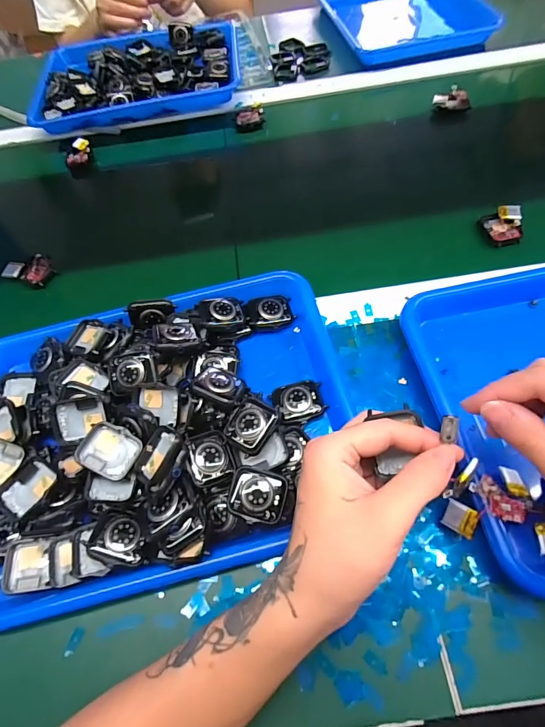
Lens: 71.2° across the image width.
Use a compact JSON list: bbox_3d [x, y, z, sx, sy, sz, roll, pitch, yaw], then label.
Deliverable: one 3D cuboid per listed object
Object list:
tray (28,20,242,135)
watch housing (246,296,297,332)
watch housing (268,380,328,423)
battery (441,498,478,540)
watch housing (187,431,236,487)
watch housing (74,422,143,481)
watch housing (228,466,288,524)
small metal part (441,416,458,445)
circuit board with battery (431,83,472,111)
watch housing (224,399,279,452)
[{"bbox_3d":[-0.213,-0.470,0.616,0.321,0.046,0.228,-9,62,2],"label":"tray"},{"bbox_3d":[-0.002,-0.052,0.380,0.045,0.015,0.035,-6,62,4],"label":"watch housing"},{"bbox_3d":[0.024,0.033,0.336,0.044,0.008,0.035,-16,62,-2],"label":"watch housing"},{"bbox_3d":[0.134,0.111,0.273,0.021,0.004,0.020,20,86,39],"label":"battery"},{"bbox_3d":[-0.050,0.075,0.305,0.032,0.012,0.041,-16,59,-9],"label":"watch housing"},{"bbox_3d":[-0.129,0.069,0.301,0.042,0.010,0.037,28,59,-4],"label":"watch housing"},{"bbox_3d":[-0.011,0.099,0.284,0.041,0.008,0.037,9,64,11],"label":"watch housing"},{"bbox_3d":[0.098,0.037,0.211,0.008,0.004,0.016,4,100,26],"label":"small metal part"},{"bbox_3d":[0.262,-0.385,0.553,0.052,0.023,0.026,14,65,13],"label":"circuit board with battery"},{"bbox_3d":[-0.018,0.050,0.309,0.033,0.005,0.038,32,81,21],"label":"watch housing"}]

